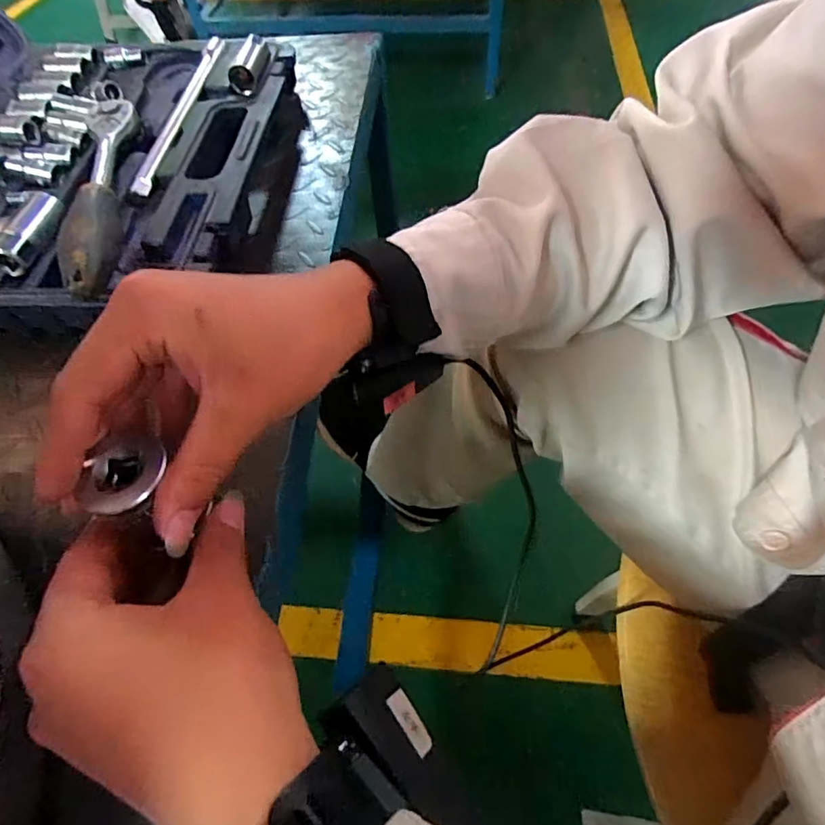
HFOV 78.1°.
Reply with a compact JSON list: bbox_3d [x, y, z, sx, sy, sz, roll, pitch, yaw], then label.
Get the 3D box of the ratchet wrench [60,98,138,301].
[{"bbox_3d":[-0.228,-0.168,0.376,0.031,0.028,0.232,-12,57,-6],"label":"ratchet wrench"}]

